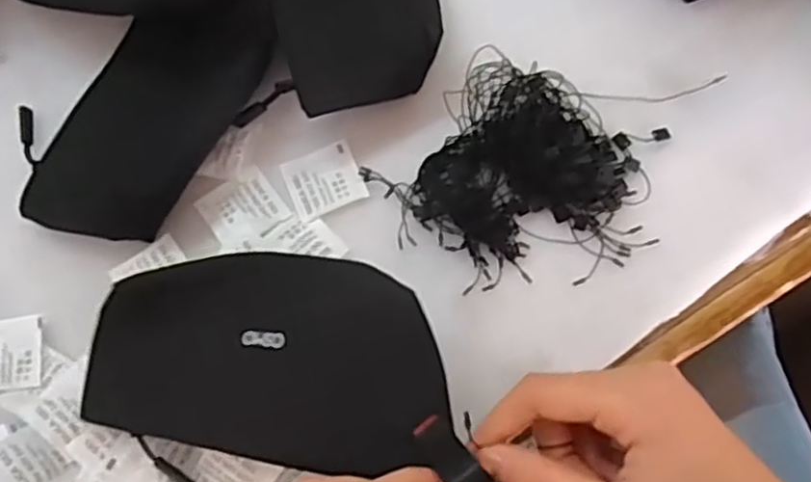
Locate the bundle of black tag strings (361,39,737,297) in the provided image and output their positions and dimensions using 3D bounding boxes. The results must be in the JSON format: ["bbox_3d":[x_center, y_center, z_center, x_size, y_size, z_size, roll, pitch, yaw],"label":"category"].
[{"bbox_3d":[0.068,-0.041,0.401,0.150,0.032,0.122,8,75,3],"label":"bundle of black tag strings"}]

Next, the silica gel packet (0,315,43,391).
[{"bbox_3d":[-0.216,0.062,0.392,0.037,0.005,0.039,-8,75,-1],"label":"silica gel packet"}]

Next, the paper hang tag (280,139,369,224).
[{"bbox_3d":[-0.047,-0.035,0.416,0.041,0.004,0.039,-24,76,-5],"label":"paper hang tag"}]

